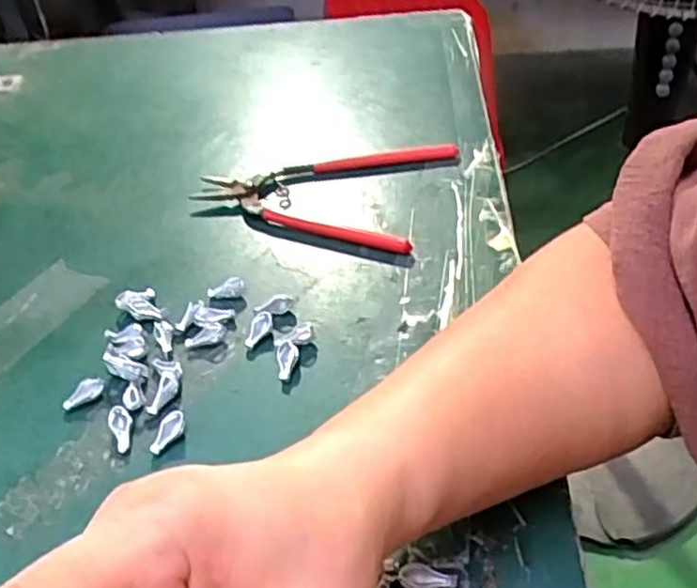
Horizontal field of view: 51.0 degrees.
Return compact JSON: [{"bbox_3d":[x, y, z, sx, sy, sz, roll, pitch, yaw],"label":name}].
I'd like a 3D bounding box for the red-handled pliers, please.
[{"bbox_3d":[-0.017,-0.075,0.478,0.151,0.011,0.111,10,45,19],"label":"red-handled pliers"}]

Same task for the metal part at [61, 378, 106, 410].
[{"bbox_3d":[-0.129,0.049,0.356,0.011,0.005,0.021,28,52,33],"label":"metal part"}]

